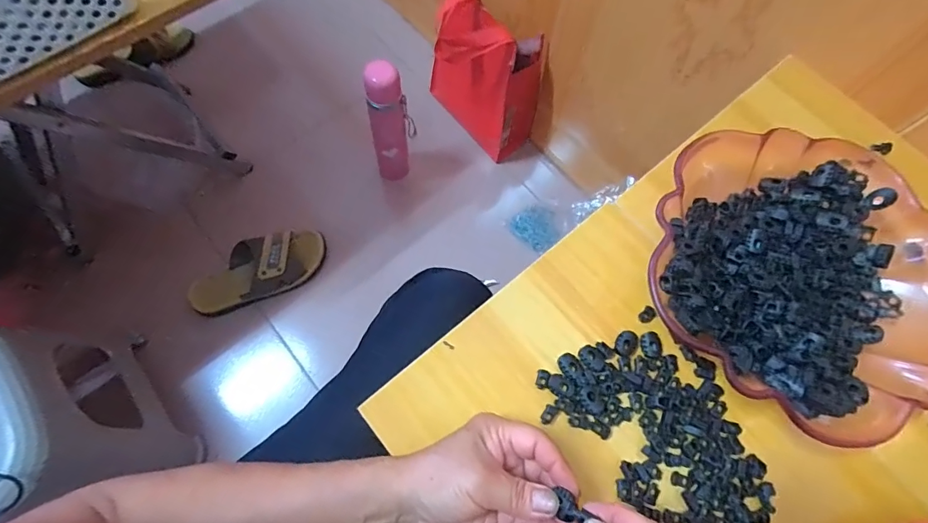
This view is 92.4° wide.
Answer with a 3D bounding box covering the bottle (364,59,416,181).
[{"bbox_3d":[-0.136,-0.251,0.842,0.071,0.267,0.072,2,70,-1],"label":"bottle"}]

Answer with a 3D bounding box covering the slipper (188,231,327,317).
[{"bbox_3d":[-0.397,0.012,0.857,0.263,0.063,0.117,-20,72,-9],"label":"slipper"}]

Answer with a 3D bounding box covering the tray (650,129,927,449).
[{"bbox_3d":[0.290,0.011,0.376,0.269,0.053,0.257,21,71,5],"label":"tray"}]

